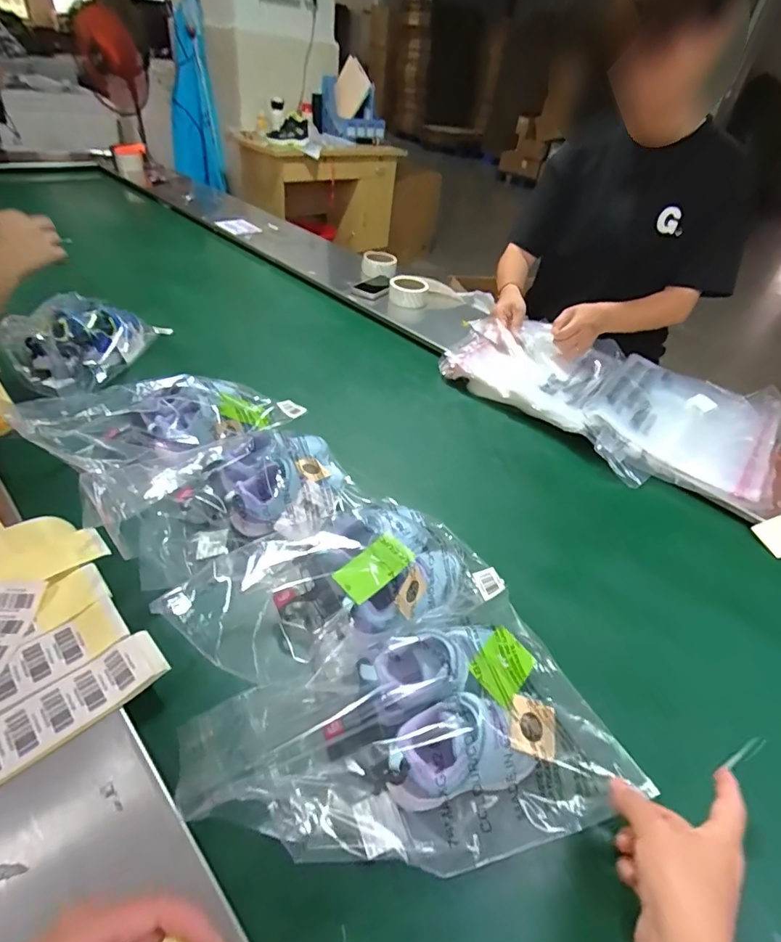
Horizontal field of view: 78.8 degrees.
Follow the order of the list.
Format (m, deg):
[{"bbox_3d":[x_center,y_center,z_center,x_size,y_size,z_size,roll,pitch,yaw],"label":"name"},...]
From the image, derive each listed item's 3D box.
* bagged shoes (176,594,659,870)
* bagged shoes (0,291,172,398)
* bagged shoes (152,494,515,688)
[{"bbox_3d":[0.019,0.231,0.401,0.331,0.072,0.203,-13,44,-22],"label":"bagged shoes"},{"bbox_3d":[-0.544,-0.245,0.861,0.134,0.127,0.276,15,41,9],"label":"bagged shoes"},{"bbox_3d":[-0.052,0.115,0.493,0.310,0.085,0.137,-13,44,-22],"label":"bagged shoes"}]

